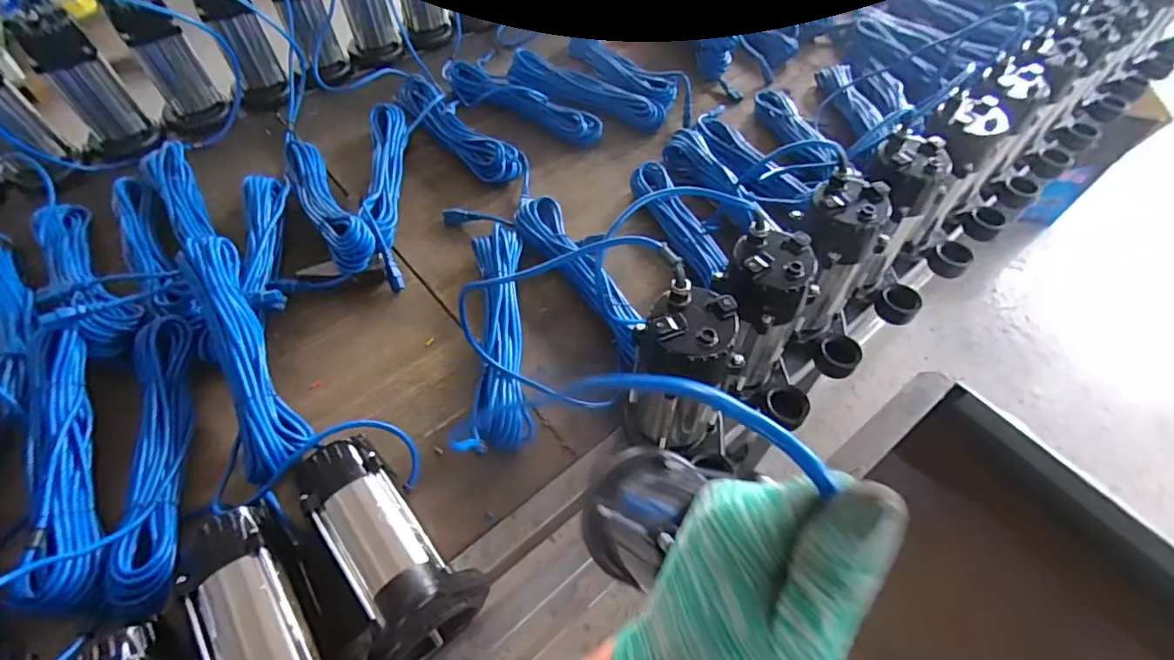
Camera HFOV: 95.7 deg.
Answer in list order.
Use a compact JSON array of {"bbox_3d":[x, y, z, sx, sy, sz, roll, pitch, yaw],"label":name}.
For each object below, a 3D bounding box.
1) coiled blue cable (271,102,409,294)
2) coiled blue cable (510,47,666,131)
[{"bbox_3d":[-0.414,-0.246,0.898,0.191,0.101,0.428,-7,55,-6],"label":"coiled blue cable"},{"bbox_3d":[-0.005,-0.492,1.108,0.350,0.066,0.101,25,58,16],"label":"coiled blue cable"}]

